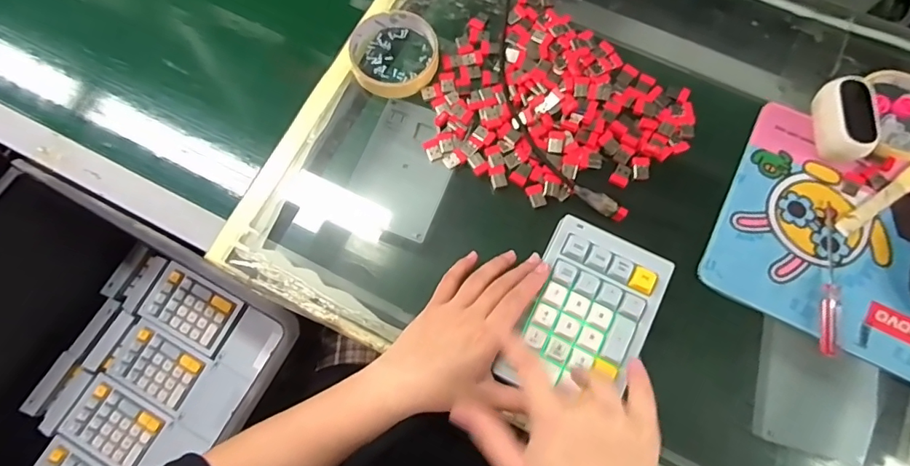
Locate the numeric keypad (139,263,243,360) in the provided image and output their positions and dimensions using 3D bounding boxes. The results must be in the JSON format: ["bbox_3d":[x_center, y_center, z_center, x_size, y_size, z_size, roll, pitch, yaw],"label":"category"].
[{"bbox_3d":[-0.402,0.115,0.766,0.136,0.018,0.095,27,76,8],"label":"numeric keypad"}]

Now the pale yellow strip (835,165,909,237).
[{"bbox_3d":[0.371,-0.032,0.432,0.107,0.009,0.016,-34,76,-8],"label":"pale yellow strip"}]

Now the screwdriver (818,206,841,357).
[{"bbox_3d":[0.305,0.036,0.410,0.016,0.010,0.126,11,74,4],"label":"screwdriver"}]

